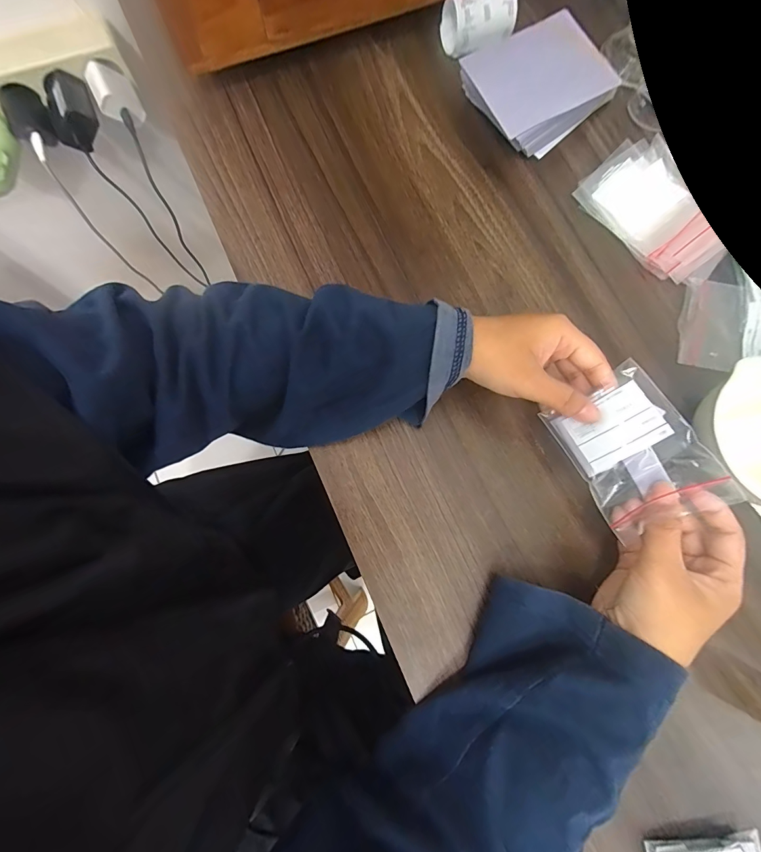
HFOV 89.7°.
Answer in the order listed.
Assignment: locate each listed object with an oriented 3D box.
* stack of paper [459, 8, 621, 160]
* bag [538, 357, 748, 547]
[{"bbox_3d":[0.131,-0.288,0.328,0.121,0.042,0.089,-27,80,-6],"label":"stack of paper"},{"bbox_3d":[0.155,0.013,0.241,0.067,0.016,0.086,-35,78,28],"label":"bag"}]

